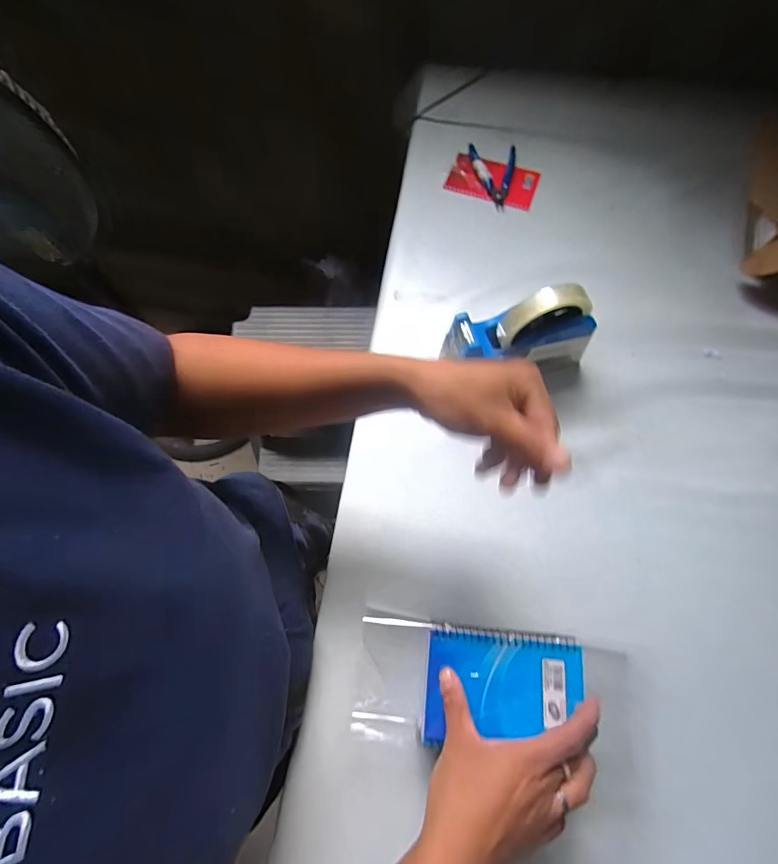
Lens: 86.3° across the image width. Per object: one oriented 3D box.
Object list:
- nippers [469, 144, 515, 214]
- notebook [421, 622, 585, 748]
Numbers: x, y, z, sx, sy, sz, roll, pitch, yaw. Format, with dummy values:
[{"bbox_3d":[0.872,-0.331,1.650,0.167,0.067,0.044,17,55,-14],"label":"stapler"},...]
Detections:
[{"bbox_3d":[0.148,-0.378,0.613,0.069,0.016,0.109,10,70,5],"label":"nippers"},{"bbox_3d":[0.097,0.212,0.347,0.131,0.016,0.083,5,70,3],"label":"notebook"}]

